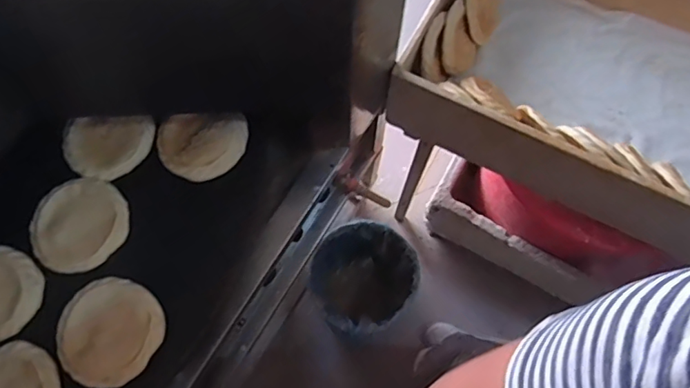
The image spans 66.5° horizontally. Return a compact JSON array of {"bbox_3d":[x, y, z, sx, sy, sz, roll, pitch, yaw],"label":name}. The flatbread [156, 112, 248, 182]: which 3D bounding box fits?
[{"bbox_3d":[-0.207,-0.075,0.773,0.130,0.025,0.113,-22,73,-8],"label":"flatbread"}]

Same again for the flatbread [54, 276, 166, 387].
[{"bbox_3d":[-0.312,0.178,0.693,0.139,0.023,0.130,0,71,-1],"label":"flatbread"}]

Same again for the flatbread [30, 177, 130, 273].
[{"bbox_3d":[-0.376,0.042,0.747,0.130,0.022,0.124,0,71,-1],"label":"flatbread"}]

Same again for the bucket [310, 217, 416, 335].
[{"bbox_3d":[0.036,0.206,1.252,0.240,0.208,0.227,0,71,-1],"label":"bucket"}]

